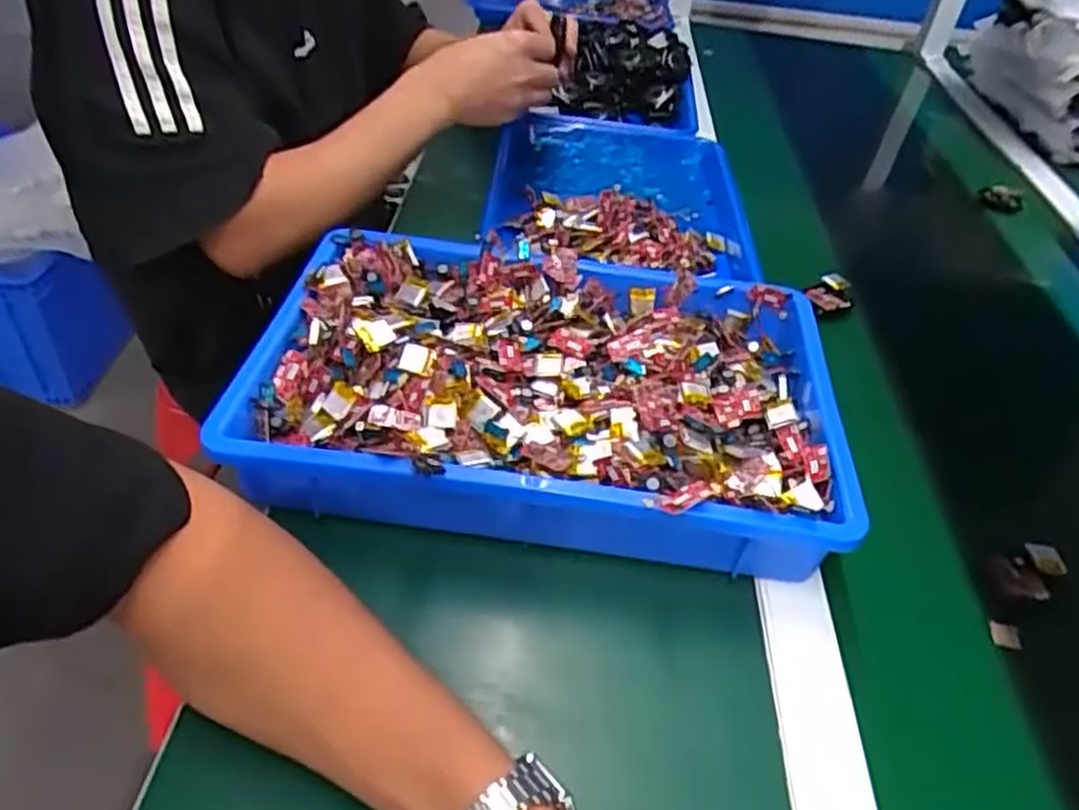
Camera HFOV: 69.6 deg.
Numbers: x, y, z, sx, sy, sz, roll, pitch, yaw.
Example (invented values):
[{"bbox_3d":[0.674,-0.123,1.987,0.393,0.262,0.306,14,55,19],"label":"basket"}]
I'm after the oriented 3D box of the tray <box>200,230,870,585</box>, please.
[{"bbox_3d":[0.006,-0.012,0.524,0.376,0.064,0.236,9,41,1],"label":"tray"}]

